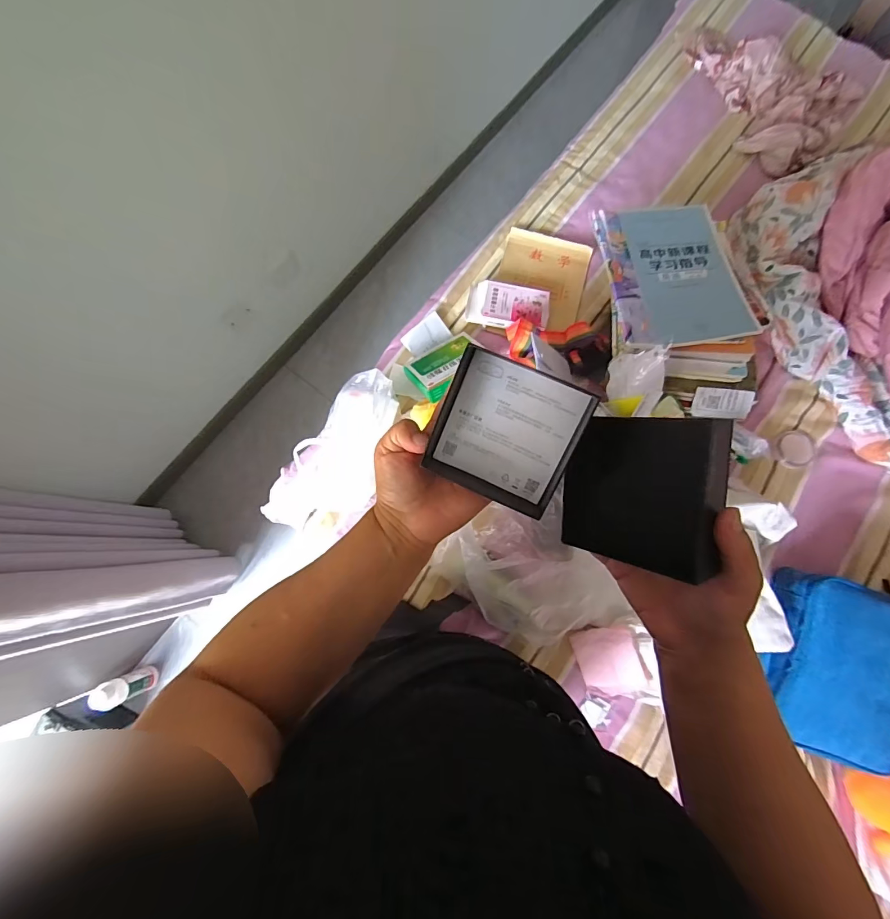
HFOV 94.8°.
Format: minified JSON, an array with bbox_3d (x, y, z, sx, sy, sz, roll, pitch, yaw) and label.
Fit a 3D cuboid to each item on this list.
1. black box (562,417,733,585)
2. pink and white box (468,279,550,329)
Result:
[{"bbox_3d":[0.134,0.021,0.285,0.022,0.099,0.096,2,93,-39],"label":"black box"},{"bbox_3d":[0.136,-0.329,0.875,0.170,0.021,0.100,12,82,1],"label":"pink and white box"}]

